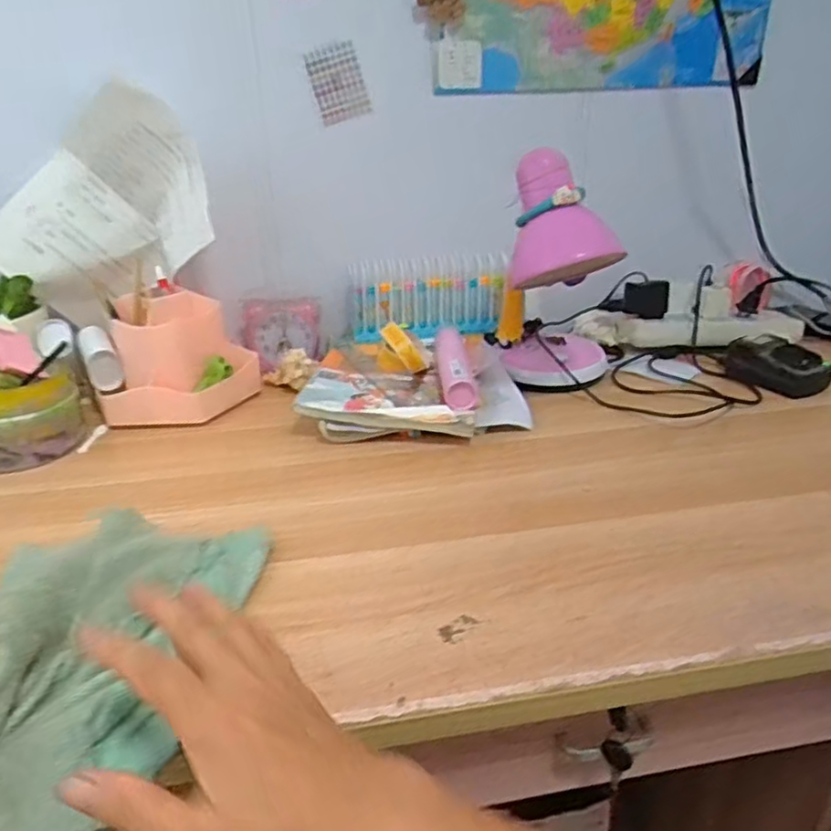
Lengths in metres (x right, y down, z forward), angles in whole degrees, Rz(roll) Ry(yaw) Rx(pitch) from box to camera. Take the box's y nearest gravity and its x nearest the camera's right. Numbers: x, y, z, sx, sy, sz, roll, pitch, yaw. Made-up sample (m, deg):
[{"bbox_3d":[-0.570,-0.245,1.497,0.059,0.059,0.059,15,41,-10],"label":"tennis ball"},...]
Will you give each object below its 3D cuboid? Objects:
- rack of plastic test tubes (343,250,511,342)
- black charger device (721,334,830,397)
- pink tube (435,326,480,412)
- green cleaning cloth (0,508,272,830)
[{"bbox_3d":[0.019,-0.150,0.881,0.199,0.098,0.030,-6,26,-10],"label":"rack of plastic test tubes"},{"bbox_3d":[0.423,-0.060,0.809,0.072,0.044,0.106,-15,29,-27],"label":"black charger device"},{"bbox_3d":[0.044,-0.056,0.771,0.039,0.034,0.170,-2,25,-2],"label":"pink tube"},{"bbox_3d":[-0.210,0.149,0.435,0.168,0.064,0.262,2,26,6],"label":"green cleaning cloth"}]

